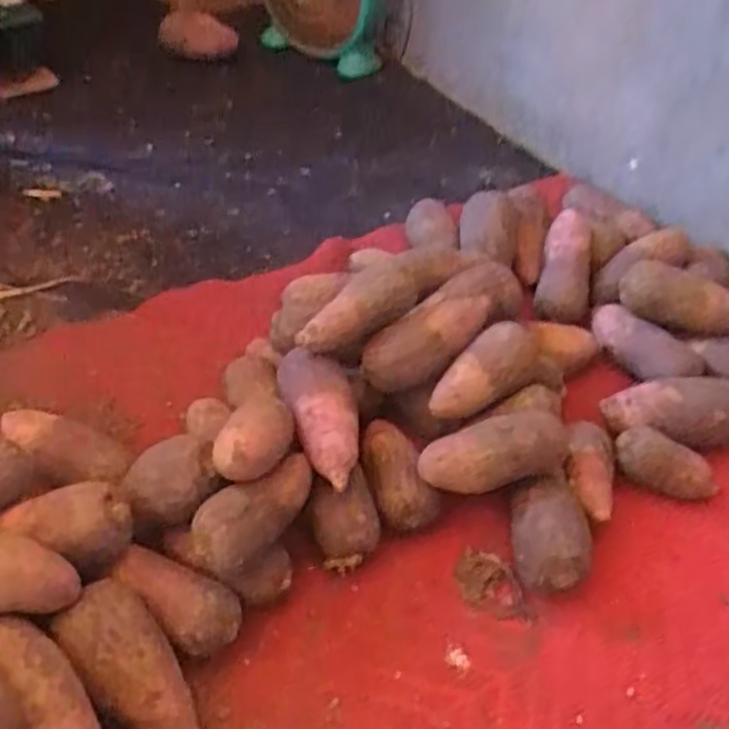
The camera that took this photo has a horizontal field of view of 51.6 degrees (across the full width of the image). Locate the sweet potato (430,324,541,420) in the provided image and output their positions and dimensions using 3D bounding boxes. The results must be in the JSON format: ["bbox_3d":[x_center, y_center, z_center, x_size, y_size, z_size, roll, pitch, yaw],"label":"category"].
[{"bbox_3d":[0.133,0.012,0.835,0.139,0.051,0.062,-39,53,5],"label":"sweet potato"}]

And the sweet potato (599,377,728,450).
[{"bbox_3d":[0.366,0.054,0.873,0.169,0.067,0.062,8,46,6],"label":"sweet potato"}]

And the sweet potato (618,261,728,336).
[{"bbox_3d":[0.397,-0.077,0.925,0.157,0.062,0.054,12,46,9],"label":"sweet potato"}]

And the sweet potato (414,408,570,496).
[{"bbox_3d":[0.133,0.093,0.777,0.153,0.068,0.057,-14,47,2],"label":"sweet potato"}]

